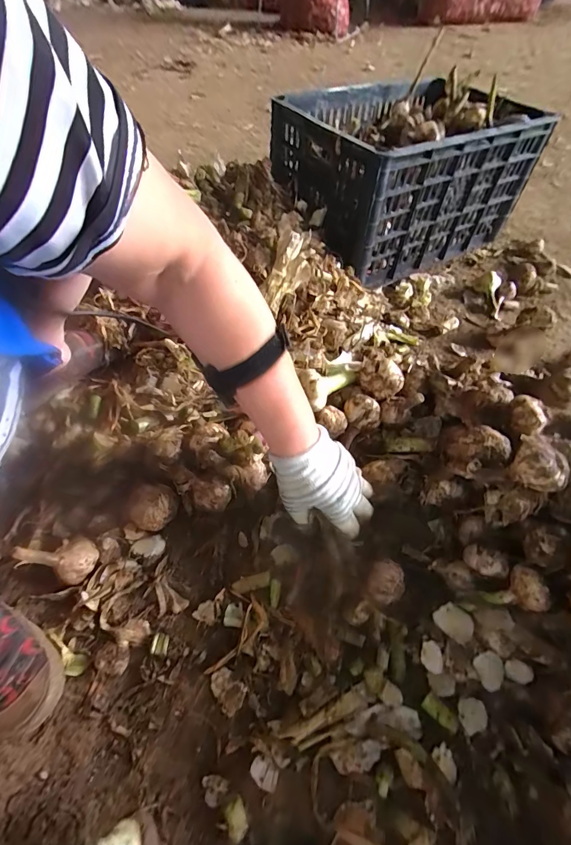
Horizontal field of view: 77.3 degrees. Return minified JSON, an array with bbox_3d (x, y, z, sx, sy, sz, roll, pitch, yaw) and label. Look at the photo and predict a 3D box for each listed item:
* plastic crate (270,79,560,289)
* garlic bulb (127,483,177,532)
[{"bbox_3d":[0.205,-0.475,0.704,0.405,0.235,0.311,-29,62,-20],"label":"plastic crate"},{"bbox_3d":[-0.157,0.100,0.421,0.051,0.034,0.050,1,56,-1],"label":"garlic bulb"}]

